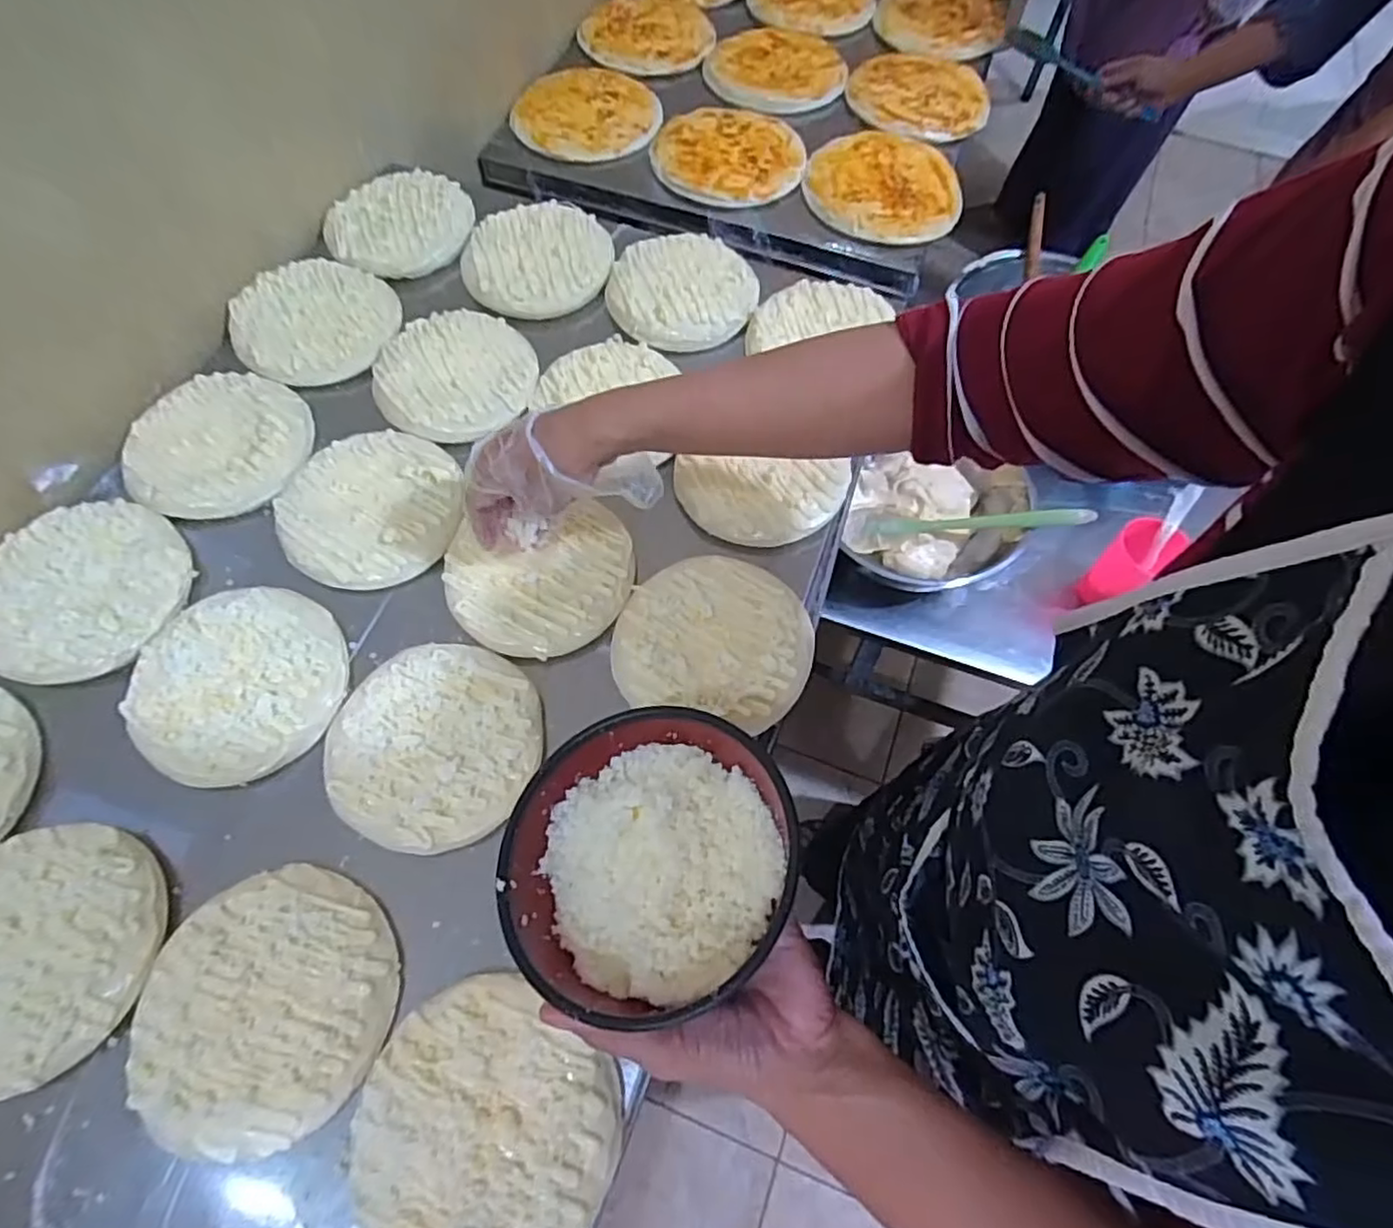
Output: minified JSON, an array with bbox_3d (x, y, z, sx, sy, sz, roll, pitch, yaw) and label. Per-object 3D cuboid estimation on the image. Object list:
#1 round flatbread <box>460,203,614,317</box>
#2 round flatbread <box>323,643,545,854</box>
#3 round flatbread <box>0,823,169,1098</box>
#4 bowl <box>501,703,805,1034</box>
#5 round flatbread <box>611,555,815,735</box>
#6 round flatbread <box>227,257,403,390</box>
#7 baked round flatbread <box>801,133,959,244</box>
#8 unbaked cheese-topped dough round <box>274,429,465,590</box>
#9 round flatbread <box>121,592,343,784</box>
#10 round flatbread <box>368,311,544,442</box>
[{"bbox_3d":[-0.161,-0.360,0.682,0.146,0.019,0.140,-10,65,-4],"label":"round flatbread"},{"bbox_3d":[-0.184,0.090,0.477,0.141,0.012,0.142,0,65,0],"label":"round flatbread"},{"bbox_3d":[-0.408,0.204,0.411,0.143,0.012,0.144,0,65,0],"label":"round flatbread"},{"bbox_3d":[-0.024,0.117,0.332,0.138,0.055,0.132,-12,66,-5],"label":"bowl"},{"bbox_3d":[0.014,0.014,0.503,0.142,0.010,0.123,12,66,6],"label":"round flatbread"},{"bbox_3d":[-0.363,-0.282,0.644,0.146,0.022,0.137,0,65,0],"label":"round flatbread"},{"bbox_3d":[0.240,-0.551,0.860,0.194,0.015,0.192,0,65,0],"label":"baked round flatbread"},{"bbox_3d":[-0.270,-0.091,0.563,0.143,0.015,0.141,0,65,0],"label":"unbaked cheese-topped dough round"},{"bbox_3d":[-0.333,0.048,0.490,0.134,0.020,0.146,24,67,11],"label":"round flatbread"},{"bbox_3d":[-0.220,-0.221,0.619,0.139,0.019,0.133,-10,65,-5],"label":"round flatbread"}]

